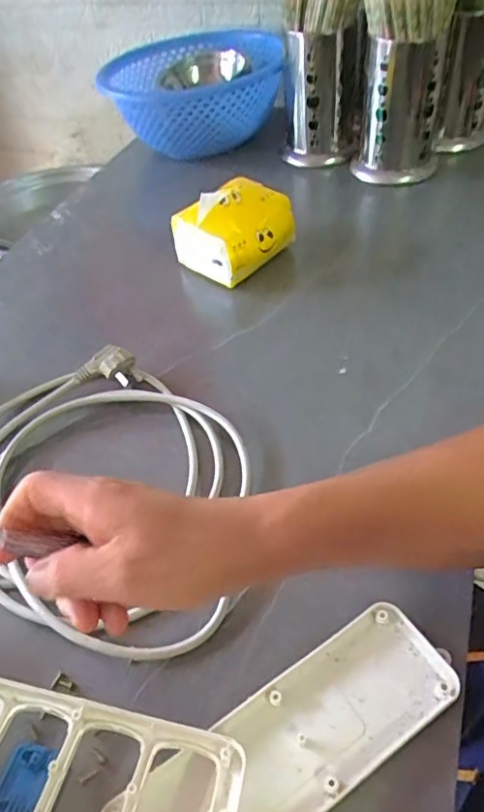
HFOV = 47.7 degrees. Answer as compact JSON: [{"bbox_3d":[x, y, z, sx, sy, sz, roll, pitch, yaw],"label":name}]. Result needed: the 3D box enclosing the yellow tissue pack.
[{"bbox_3d":[-0.008,-0.204,0.622,0.112,0.080,0.095,-35,53,-23],"label":"yellow tissue pack"}]

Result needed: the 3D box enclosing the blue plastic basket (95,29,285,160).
[{"bbox_3d":[-0.051,-0.483,0.853,0.240,0.104,0.265,4,49,10],"label":"blue plastic basket"}]

